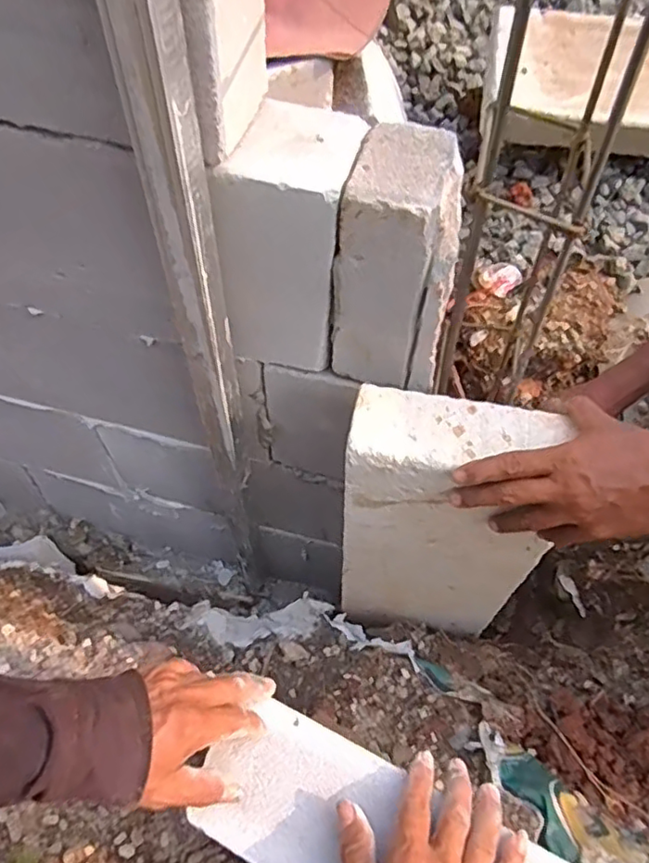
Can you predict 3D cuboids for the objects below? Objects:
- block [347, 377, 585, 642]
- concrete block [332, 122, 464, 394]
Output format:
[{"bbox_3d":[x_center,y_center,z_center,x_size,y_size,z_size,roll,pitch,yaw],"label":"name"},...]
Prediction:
[{"bbox_3d":[0.119,0.115,0.665,0.200,0.406,0.075,10,57,4],"label":"block"},{"bbox_3d":[0.065,-0.134,0.493,0.093,0.190,0.092,15,58,8],"label":"concrete block"}]

